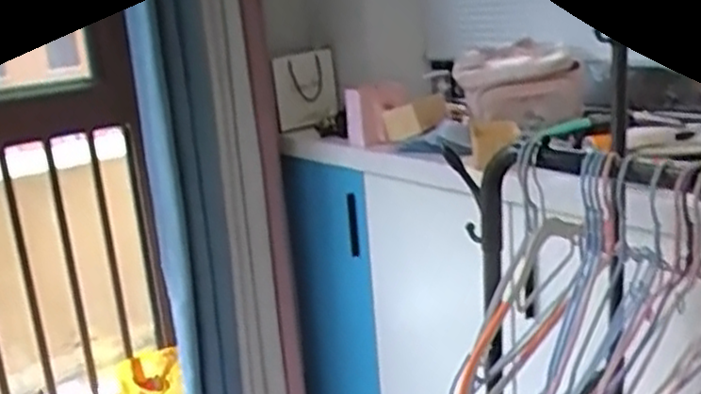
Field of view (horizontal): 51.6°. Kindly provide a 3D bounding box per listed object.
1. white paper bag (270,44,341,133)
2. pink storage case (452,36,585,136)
[{"bbox_3d":[-0.109,-0.263,1.768,0.036,0.176,0.215,7,20,36],"label":"white paper bag"},{"bbox_3d":[0.333,-0.222,1.445,0.246,0.148,0.186,0,16,17],"label":"pink storage case"}]

